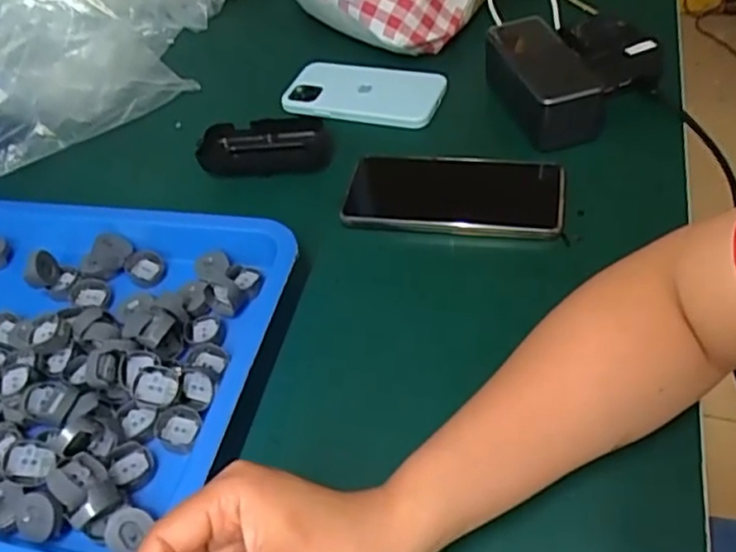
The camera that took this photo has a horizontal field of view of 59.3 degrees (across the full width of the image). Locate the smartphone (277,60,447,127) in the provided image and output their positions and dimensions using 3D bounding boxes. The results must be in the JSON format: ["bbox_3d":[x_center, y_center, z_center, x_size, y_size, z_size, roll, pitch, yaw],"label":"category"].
[{"bbox_3d":[-0.004,-0.175,0.611,0.145,0.012,0.074,10,50,17],"label":"smartphone"}]

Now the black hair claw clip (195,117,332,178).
[{"bbox_3d":[-0.089,-0.113,0.570,0.110,0.027,0.050,-2,48,8],"label":"black hair claw clip"}]

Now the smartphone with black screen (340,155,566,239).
[{"bbox_3d":[0.067,-0.067,0.505,0.165,0.011,0.080,6,49,14],"label":"smartphone with black screen"}]

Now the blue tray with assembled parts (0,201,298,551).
[{"bbox_3d":[-0.242,0.053,0.439,0.342,0.040,0.259,6,49,14],"label":"blue tray with assembled parts"}]

